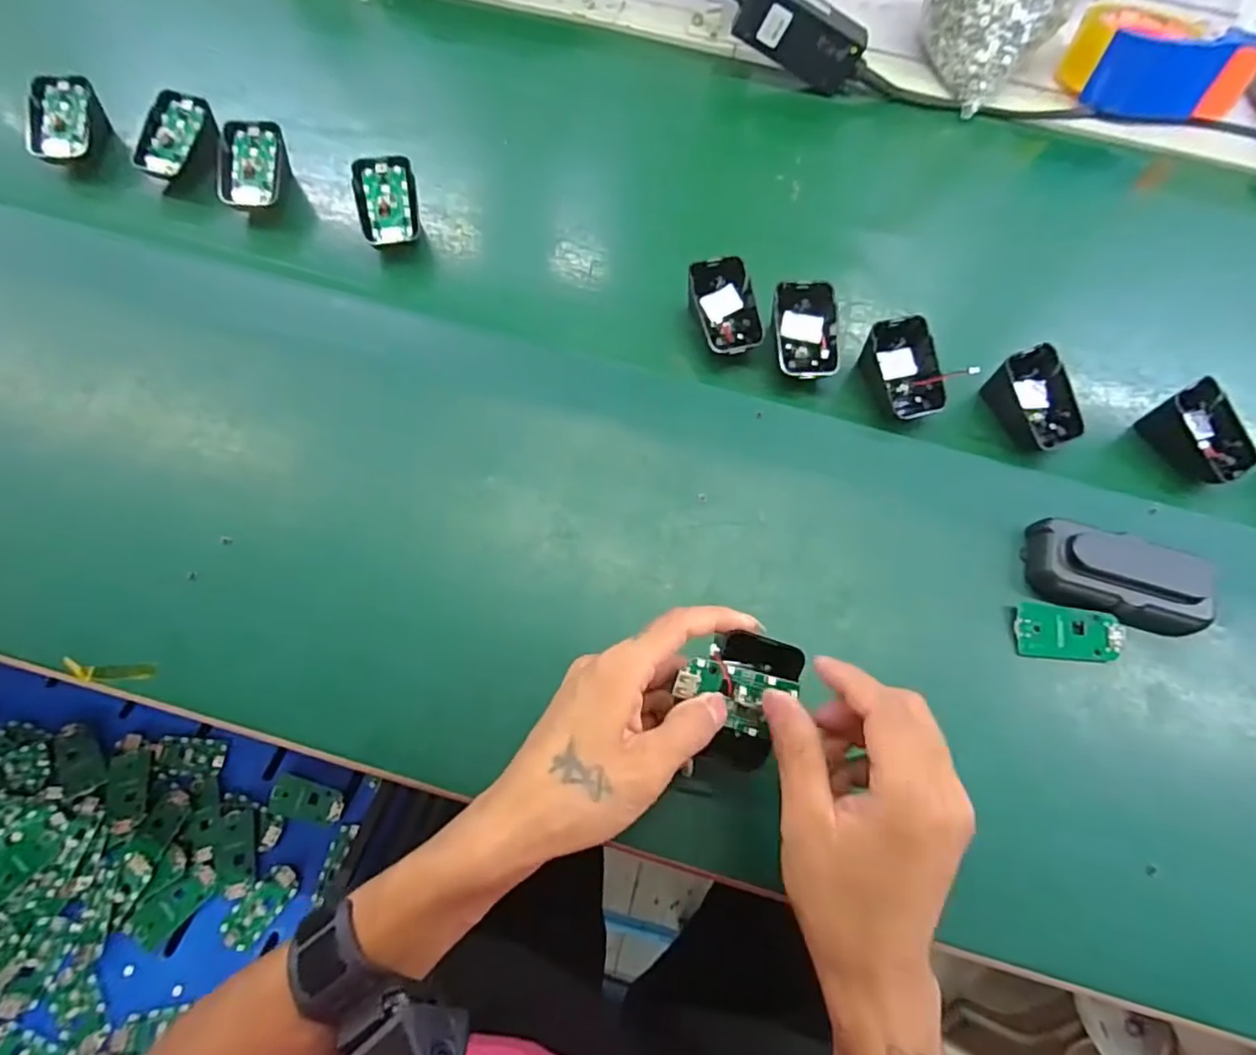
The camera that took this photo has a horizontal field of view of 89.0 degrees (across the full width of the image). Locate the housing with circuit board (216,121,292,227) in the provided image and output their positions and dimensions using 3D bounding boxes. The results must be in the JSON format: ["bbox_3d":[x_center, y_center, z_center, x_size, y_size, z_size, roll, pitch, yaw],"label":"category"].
[{"bbox_3d":[-0.290,-0.275,0.498,0.042,0.042,0.069,1,65,-3],"label":"housing with circuit board"}]

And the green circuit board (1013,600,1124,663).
[{"bbox_3d":[0.267,0.065,0.386,0.062,0.004,0.031,8,79,1],"label":"green circuit board"}]

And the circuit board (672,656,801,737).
[{"bbox_3d":[0.052,0.084,0.316,0.060,0.006,0.032,18,92,-9],"label":"circuit board"}]

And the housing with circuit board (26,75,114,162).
[{"bbox_3d":[-0.443,-0.319,0.506,0.043,0.028,0.070,-2,83,-11],"label":"housing with circuit board"}]

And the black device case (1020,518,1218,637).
[{"bbox_3d":[0.302,0.031,0.395,0.102,0.032,0.052,10,64,4],"label":"black device case"}]

